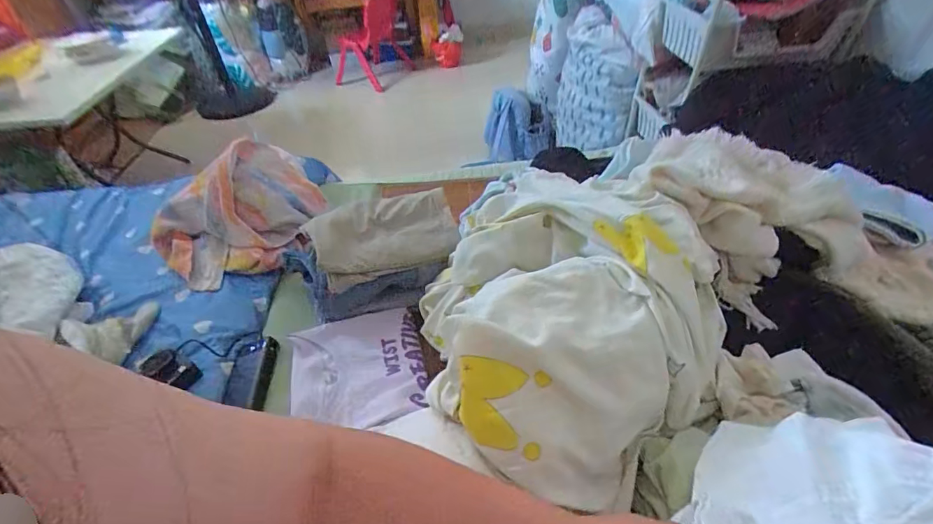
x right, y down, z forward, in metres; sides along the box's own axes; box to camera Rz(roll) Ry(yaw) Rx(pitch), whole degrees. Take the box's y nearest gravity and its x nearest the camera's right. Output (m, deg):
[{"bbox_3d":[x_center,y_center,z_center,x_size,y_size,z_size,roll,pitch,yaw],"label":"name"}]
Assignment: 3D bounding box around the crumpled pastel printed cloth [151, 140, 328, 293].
[{"bbox_3d":[-0.504,-0.111,0.982,0.340,0.192,0.314,32,54,34],"label":"crumpled pastel printed cloth"}]

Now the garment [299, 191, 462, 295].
[{"bbox_3d":[-0.158,-0.052,0.819,0.264,0.058,0.184,-11,42,-6],"label":"garment"}]

